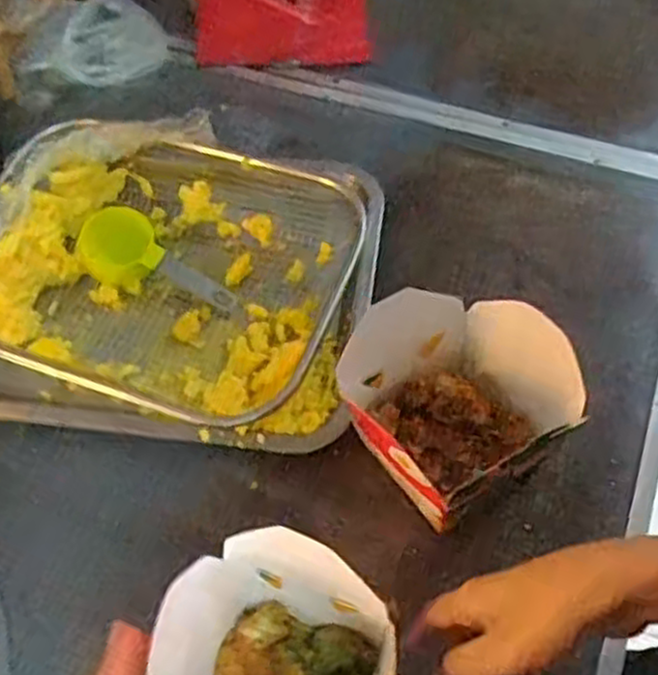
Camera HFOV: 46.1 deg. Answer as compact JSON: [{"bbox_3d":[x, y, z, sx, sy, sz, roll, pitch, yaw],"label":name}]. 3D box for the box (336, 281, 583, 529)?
[{"bbox_3d":[0.078,0.036,0.496,0.112,0.106,0.113,-25,60,-14],"label":"box"}]

